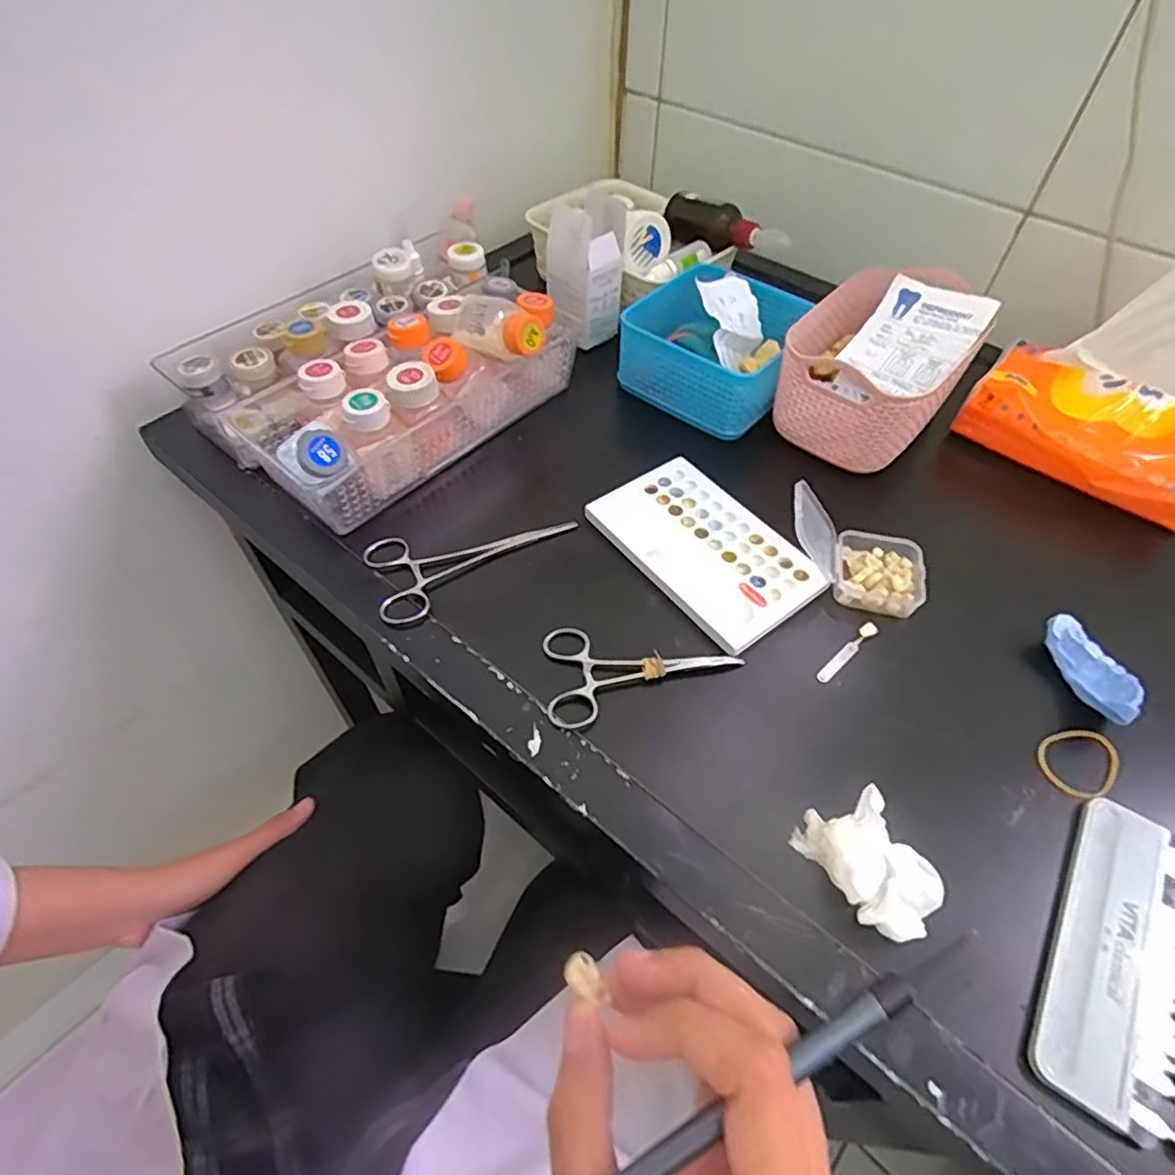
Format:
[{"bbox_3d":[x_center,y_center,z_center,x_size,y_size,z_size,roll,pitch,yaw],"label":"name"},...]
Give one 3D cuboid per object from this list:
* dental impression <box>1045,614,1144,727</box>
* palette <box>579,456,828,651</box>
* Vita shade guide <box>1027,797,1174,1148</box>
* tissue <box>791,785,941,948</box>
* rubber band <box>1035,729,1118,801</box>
[{"bbox_3d":[0.301,0.049,0.390,0.023,0.027,0.070,-7,52,-6],"label":"dental impression"},{"bbox_3d":[0.081,-0.029,0.461,0.096,0.013,0.154,-31,58,-23],"label":"palette"},{"bbox_3d":[0.261,0.177,0.310,0.069,0.009,0.144,29,57,20],"label":"Vita shade guide"},{"bbox_3d":[0.141,0.136,0.325,0.043,0.029,0.067,-25,56,-20],"label":"tissue"},{"bbox_3d":[0.280,0.097,0.373,0.049,0.008,0.037,-33,49,-23],"label":"rubber band"}]

